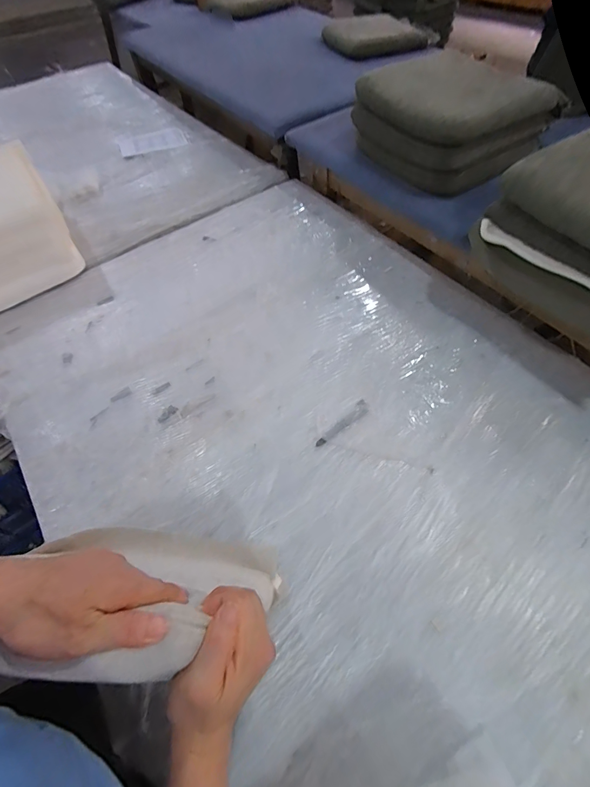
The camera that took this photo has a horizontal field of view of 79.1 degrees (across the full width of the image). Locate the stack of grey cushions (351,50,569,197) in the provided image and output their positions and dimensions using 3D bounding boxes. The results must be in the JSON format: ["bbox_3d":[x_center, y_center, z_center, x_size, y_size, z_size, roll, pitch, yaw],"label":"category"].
[{"bbox_3d":[0.451,-0.821,1.070,0.370,0.195,0.447,-35,62,-18],"label":"stack of grey cushions"}]

